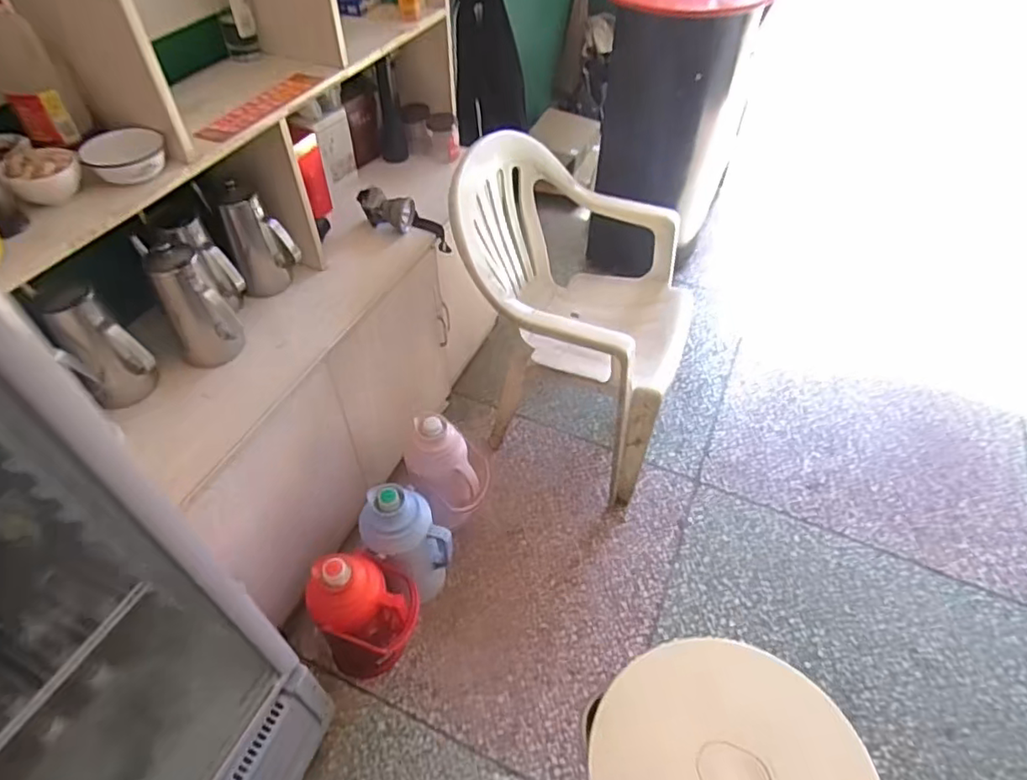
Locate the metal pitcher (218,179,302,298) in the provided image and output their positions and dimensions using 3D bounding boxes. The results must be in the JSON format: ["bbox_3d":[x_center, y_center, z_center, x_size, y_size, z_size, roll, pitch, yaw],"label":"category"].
[{"bbox_3d":[-0.506,-0.292,1.226,0.122,0.227,0.090,-17,51,-14],"label":"metal pitcher"}]

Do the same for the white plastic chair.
[{"bbox_3d":[0.152,-0.202,1.505,0.546,0.661,0.527,15,50,12],"label":"white plastic chair"}]

